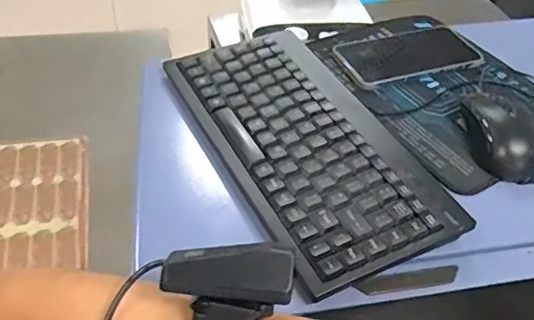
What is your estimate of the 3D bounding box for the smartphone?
[{"bbox_3d":[0.158,-0.118,0.619,0.166,0.011,0.082,-12,48,-17],"label":"smartphone"}]

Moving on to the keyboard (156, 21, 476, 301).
[{"bbox_3d":[0.031,-0.019,0.495,0.149,0.030,0.286,-18,50,-22],"label":"keyboard"}]

